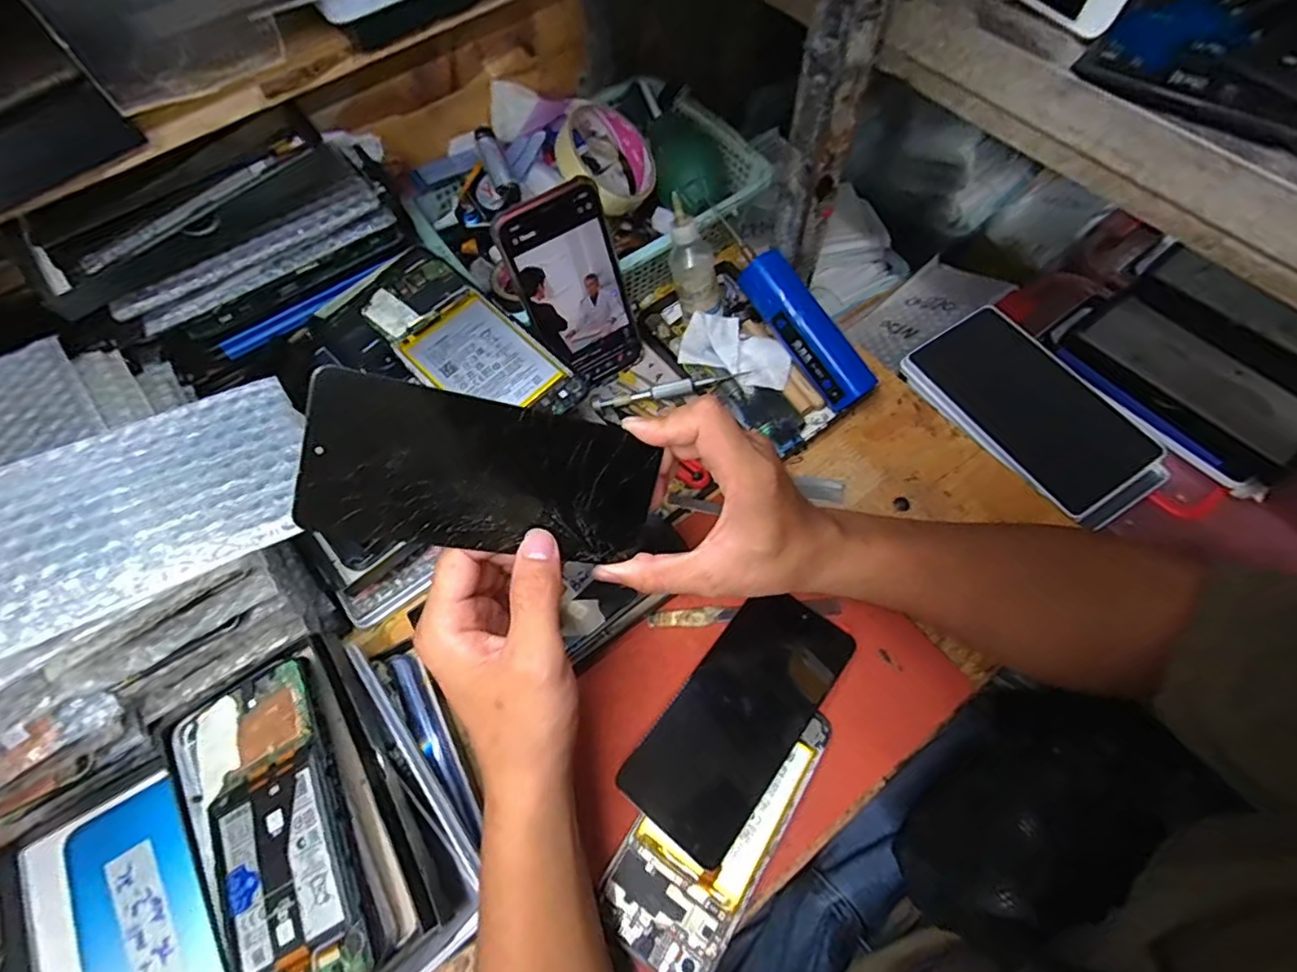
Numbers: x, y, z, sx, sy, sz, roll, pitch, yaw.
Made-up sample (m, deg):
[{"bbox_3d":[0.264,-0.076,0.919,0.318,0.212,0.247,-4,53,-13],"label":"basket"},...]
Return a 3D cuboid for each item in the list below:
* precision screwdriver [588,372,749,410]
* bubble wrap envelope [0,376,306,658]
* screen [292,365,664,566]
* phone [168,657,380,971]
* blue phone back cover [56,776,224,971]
[{"bbox_3d":[0.019,-0.078,0.456,0.126,0.010,0.014,-16,65,-5],"label":"precision screwdriver"},{"bbox_3d":[-0.251,0.011,0.270,0.168,0.006,0.098,-26,67,-22],"label":"bubble wrap envelope"},{"bbox_3d":[-0.073,-0.004,0.274,0.158,0.004,0.072,10,99,-23],"label":"screen"},{"bbox_3d":[-0.194,0.180,0.295,0.083,0.010,0.164,-33,66,-1],"label":"phone"},{"bbox_3d":[-0.269,0.250,0.307,0.066,0.008,0.164,-34,67,-19],"label":"blue phone back cover"}]

